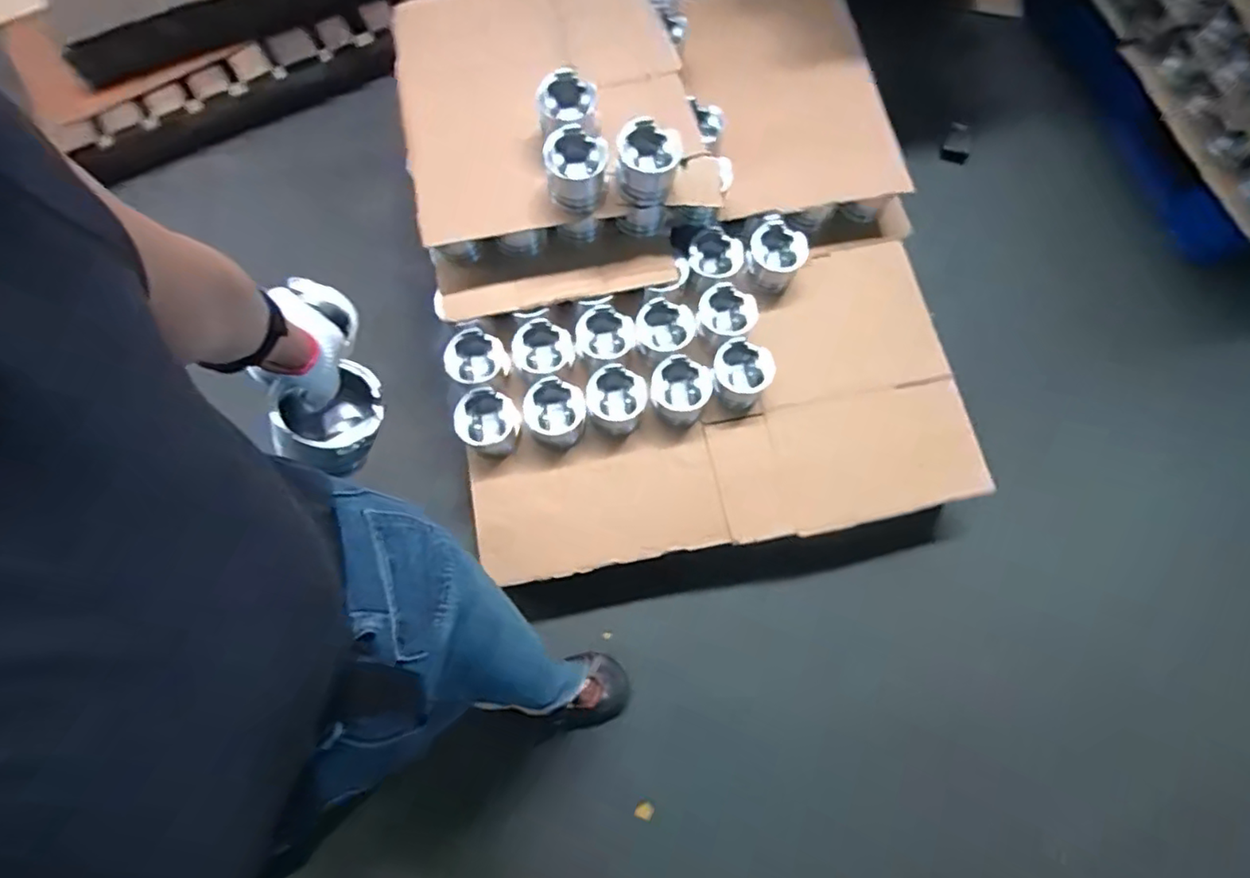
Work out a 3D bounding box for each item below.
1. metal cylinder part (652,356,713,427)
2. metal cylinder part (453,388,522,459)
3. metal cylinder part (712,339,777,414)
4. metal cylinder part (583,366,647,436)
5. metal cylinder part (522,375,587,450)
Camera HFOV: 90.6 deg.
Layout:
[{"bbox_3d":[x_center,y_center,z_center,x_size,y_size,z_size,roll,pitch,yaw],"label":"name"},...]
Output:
[{"bbox_3d":[0.109,-0.093,1.222,0.113,0.080,0.117,0,73,0],"label":"metal cylinder part"},{"bbox_3d":[-0.257,-0.025,1.195,0.118,0.100,0.113,0,73,0],"label":"metal cylinder part"},{"bbox_3d":[0.229,-0.126,1.232,0.112,0.085,0.115,0,73,0],"label":"metal cylinder part"},{"bbox_3d":[-0.018,-0.074,1.214,0.114,0.096,0.112,0,73,0],"label":"metal cylinder part"},{"bbox_3d":[-0.132,-0.046,1.204,0.114,0.099,0.111,0,73,0],"label":"metal cylinder part"}]

